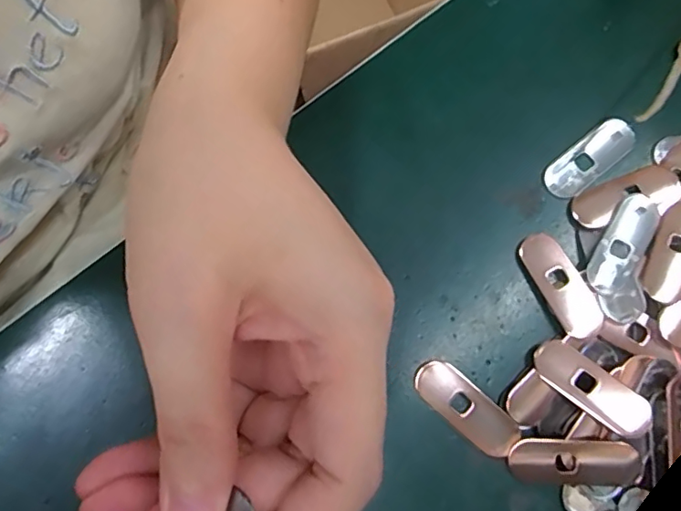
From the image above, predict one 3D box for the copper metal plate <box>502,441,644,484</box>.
[{"bbox_3d":[0.097,0.086,0.225,0.051,0.004,0.018,-4,94,12],"label":"copper metal plate"}]

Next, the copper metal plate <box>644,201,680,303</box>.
[{"bbox_3d":[0.150,-0.002,0.241,0.018,0.004,0.049,27,79,7],"label":"copper metal plate"}]

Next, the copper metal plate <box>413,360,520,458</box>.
[{"bbox_3d":[0.054,0.066,0.232,0.048,0.004,0.020,40,81,9],"label":"copper metal plate"}]

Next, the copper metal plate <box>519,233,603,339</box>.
[{"bbox_3d":[0.099,0.013,0.243,0.019,0.005,0.049,-29,72,1],"label":"copper metal plate"}]

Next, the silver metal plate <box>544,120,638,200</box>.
[{"bbox_3d":[0.118,-0.046,0.256,0.049,0.004,0.019,-38,79,-7],"label":"silver metal plate"}]

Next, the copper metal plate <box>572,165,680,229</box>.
[{"bbox_3d":[0.133,-0.028,0.250,0.049,0.004,0.018,-20,78,-3],"label":"copper metal plate"}]

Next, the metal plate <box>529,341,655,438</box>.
[{"bbox_3d":[0.106,0.056,0.228,0.051,0.007,0.019,39,81,9],"label":"metal plate"}]

